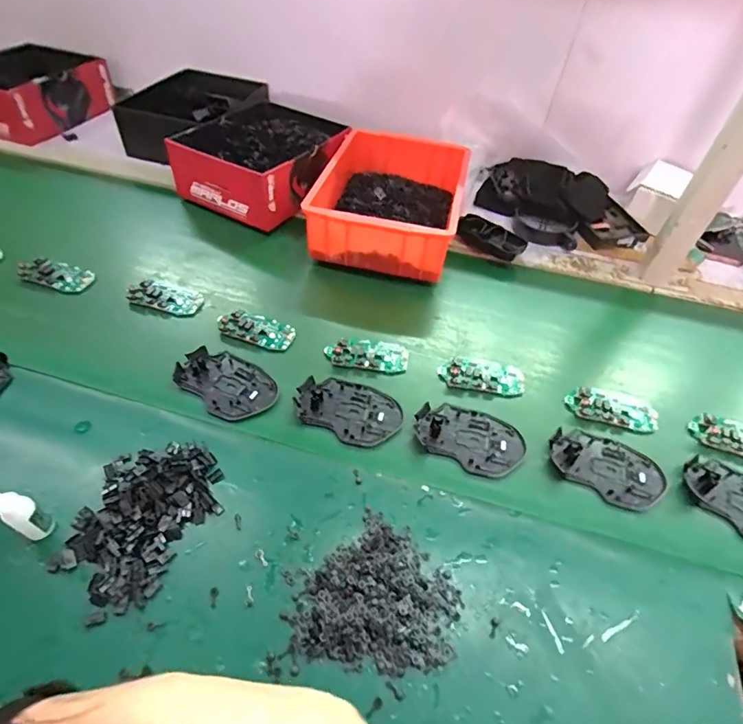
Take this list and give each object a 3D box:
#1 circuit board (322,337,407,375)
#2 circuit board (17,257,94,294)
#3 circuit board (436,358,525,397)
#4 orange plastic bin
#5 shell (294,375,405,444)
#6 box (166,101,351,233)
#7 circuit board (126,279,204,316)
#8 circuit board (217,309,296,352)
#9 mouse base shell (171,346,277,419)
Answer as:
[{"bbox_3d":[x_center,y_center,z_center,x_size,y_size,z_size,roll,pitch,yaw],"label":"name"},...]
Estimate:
[{"bbox_3d":[-0.005,-0.012,0.554,0.098,0.015,0.046,7,48,1],"label":"circuit board"},{"bbox_3d":[-0.413,-0.113,0.604,0.086,0.026,0.033,8,48,1],"label":"circuit board"},{"bbox_3d":[0.131,0.016,0.545,0.100,0.011,0.046,6,48,0],"label":"circuit board"},{"bbox_3d":[0.033,-0.256,0.716,0.201,0.088,0.284,12,48,5],"label":"orange plastic bin"},{"bbox_3d":[-0.025,0.050,0.501,0.114,0.010,0.073,15,49,7],"label":"shell"},{"bbox_3d":[-0.171,-0.336,0.766,0.226,0.092,0.250,24,50,15],"label":"box"},{"bbox_3d":[-0.266,-0.086,0.598,0.091,0.017,0.049,13,48,6],"label":"circuit board"},{"bbox_3d":[-0.144,-0.041,0.570,0.093,0.009,0.044,16,49,9],"label":"circuit board"},{"bbox_3d":[-0.162,0.023,0.515,0.116,0.013,0.073,22,50,14],"label":"mouse base shell"}]

